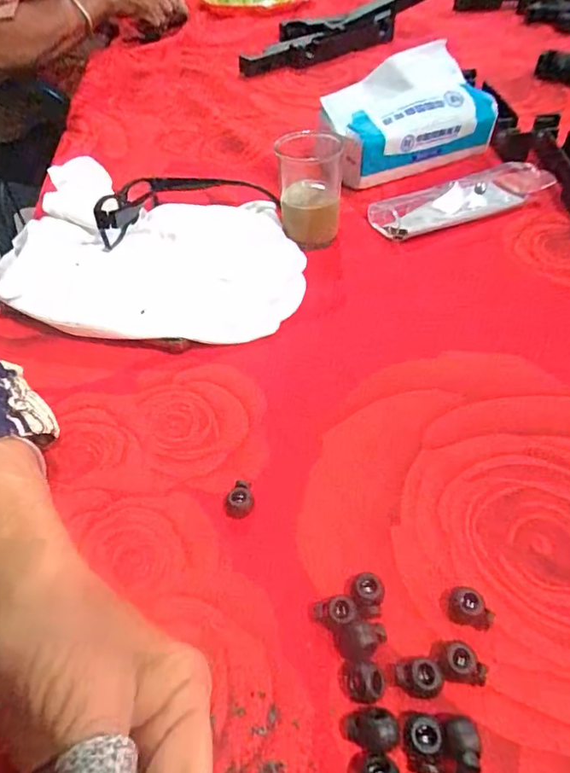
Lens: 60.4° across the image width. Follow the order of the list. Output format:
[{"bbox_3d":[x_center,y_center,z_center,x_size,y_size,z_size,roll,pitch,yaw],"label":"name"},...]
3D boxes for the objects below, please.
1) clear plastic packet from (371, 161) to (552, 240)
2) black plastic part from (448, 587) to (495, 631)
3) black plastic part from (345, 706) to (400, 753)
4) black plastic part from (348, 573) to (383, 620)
[{"bbox_3d":[0.155,-0.169,0.435,0.157,0.025,0.051,-21,50,-12],"label":"clear plastic packet"},{"bbox_3d":[0.084,0.100,0.220,0.018,0.012,0.013,11,51,15],"label":"black plastic part"},{"bbox_3d":[0.035,0.137,0.194,0.020,0.013,0.014,2,49,8],"label":"black plastic part"},{"bbox_3d":[0.038,0.098,0.227,0.015,0.009,0.019,2,49,7],"label":"black plastic part"}]

